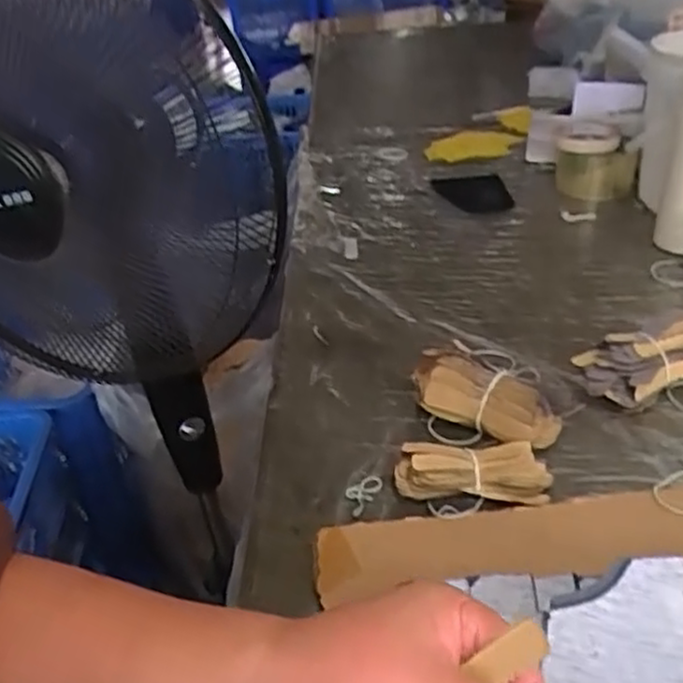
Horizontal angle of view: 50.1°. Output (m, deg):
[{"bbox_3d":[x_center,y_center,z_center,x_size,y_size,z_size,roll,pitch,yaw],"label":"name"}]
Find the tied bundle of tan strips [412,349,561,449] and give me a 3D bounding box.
[{"bbox_3d":[0.112,0.047,0.588,0.121,0.053,0.045,15,36,29],"label":"tied bundle of tan strips"}]

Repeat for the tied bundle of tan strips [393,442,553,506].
[{"bbox_3d":[0.095,0.093,0.534,0.108,0.029,0.041,0,31,7],"label":"tied bundle of tan strips"}]

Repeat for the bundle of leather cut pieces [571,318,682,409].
[{"bbox_3d":[0.261,0.020,0.625,0.123,0.048,0.057,-16,33,-19],"label":"bundle of leather cut pieces"}]

